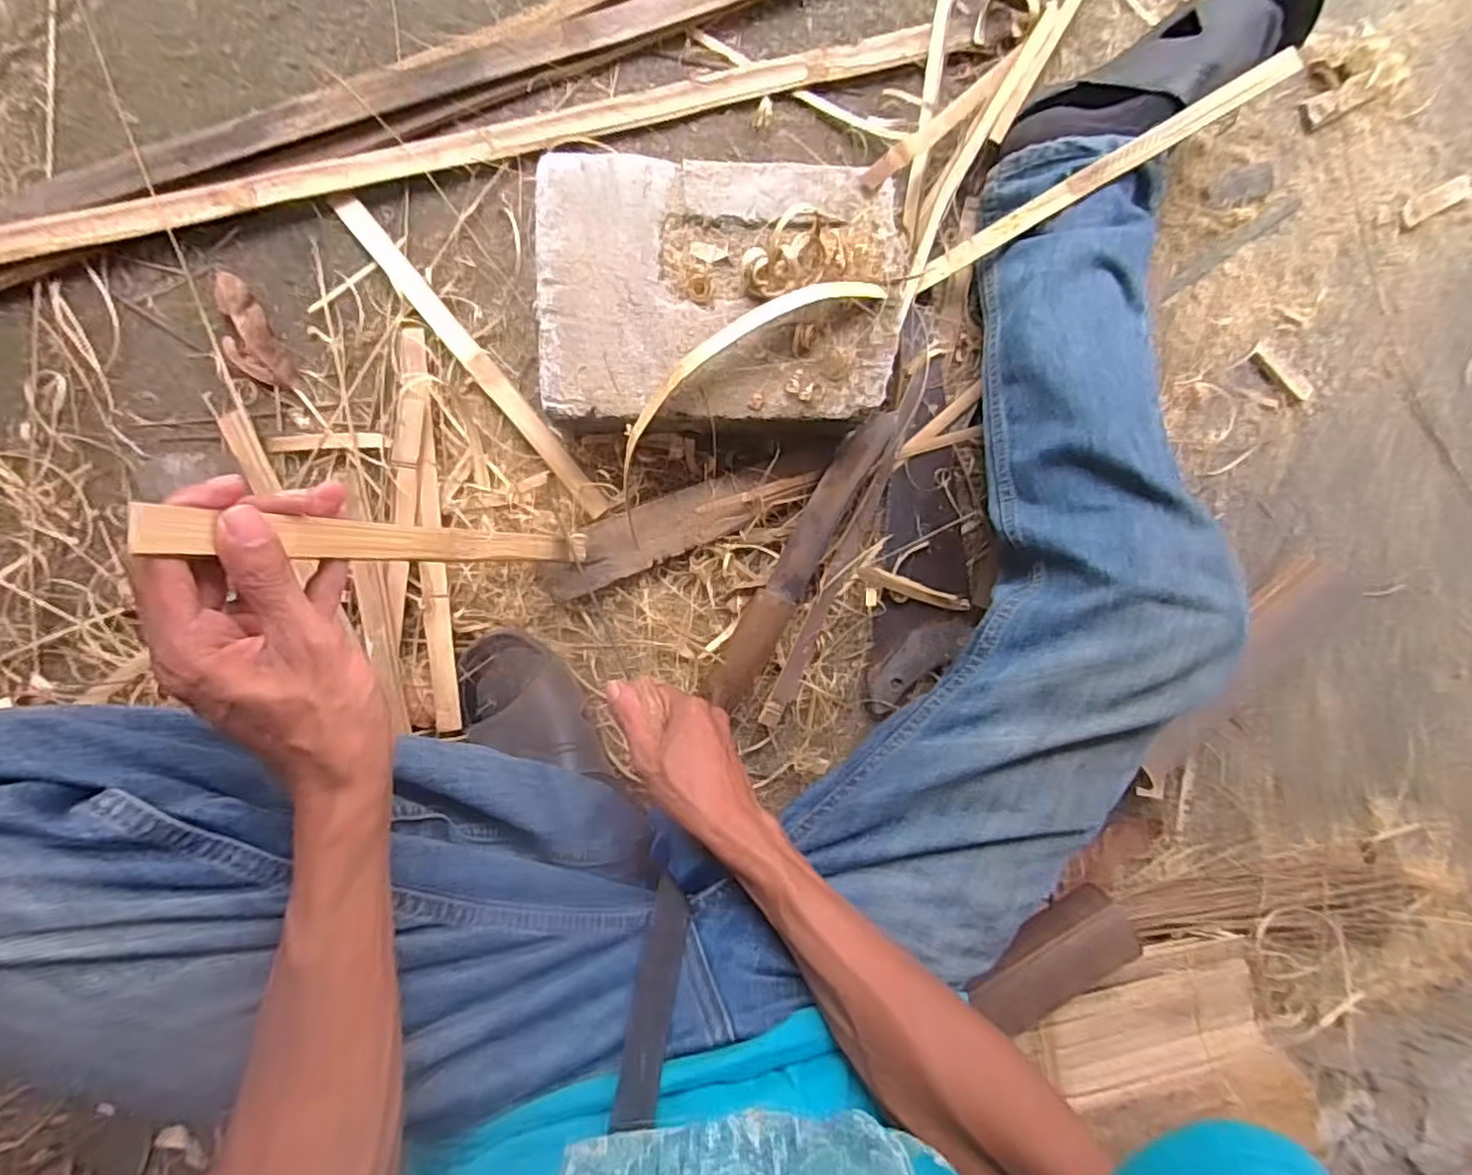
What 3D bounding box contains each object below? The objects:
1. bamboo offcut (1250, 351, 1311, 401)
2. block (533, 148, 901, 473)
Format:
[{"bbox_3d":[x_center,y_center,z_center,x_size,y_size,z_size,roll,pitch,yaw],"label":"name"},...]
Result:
[{"bbox_3d":[0.559,-0.216,0.681,0.077,0.012,0.015,37,89,-9],"label":"bamboo offcut"},{"bbox_3d":[-0.016,-0.226,0.551,0.280,0.097,0.212,-1,95,-8],"label":"block"}]

